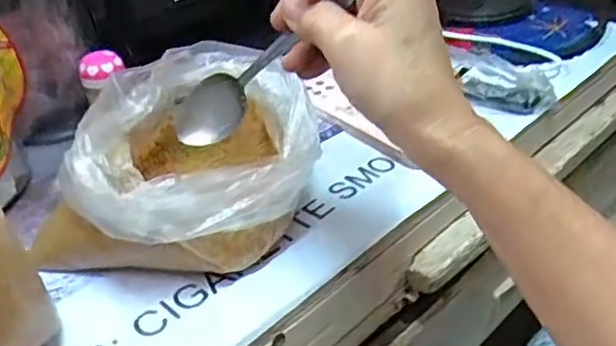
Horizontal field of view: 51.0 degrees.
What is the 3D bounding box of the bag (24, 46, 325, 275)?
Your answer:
[{"bbox_3d":[-0.070,-0.004,0.423,0.140,0.096,0.154,5,35,13],"label":"bag"}]

